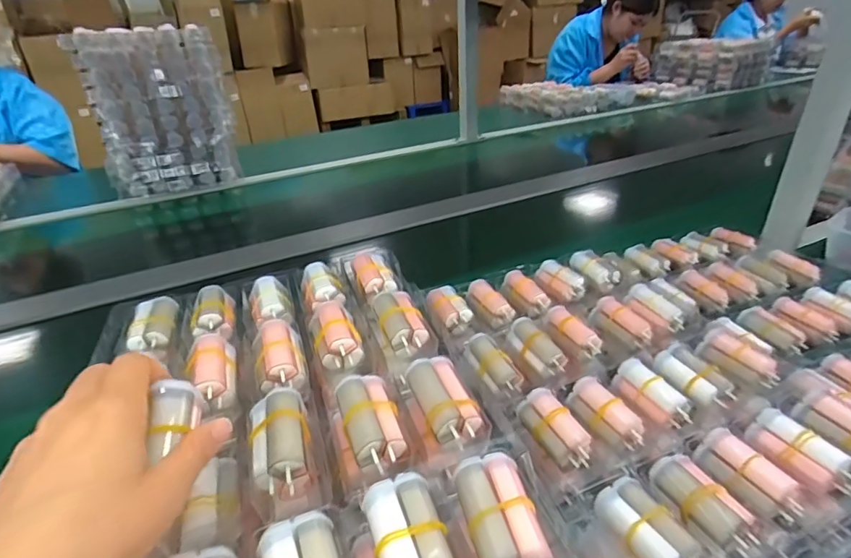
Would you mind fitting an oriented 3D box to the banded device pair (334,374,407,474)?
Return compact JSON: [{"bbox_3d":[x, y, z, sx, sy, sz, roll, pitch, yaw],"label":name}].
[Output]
[{"bbox_3d":[-0.037,0.090,0.318,0.034,0.016,0.065,-12,31,-15],"label":"banded device pair"}]

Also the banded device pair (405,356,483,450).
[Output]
[{"bbox_3d":[0.012,0.080,0.333,0.034,0.016,0.066,-12,31,-15],"label":"banded device pair"}]

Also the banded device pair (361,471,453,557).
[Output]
[{"bbox_3d":[-0.007,0.132,0.245,0.035,0.016,0.068,-13,31,-17],"label":"banded device pair"}]

